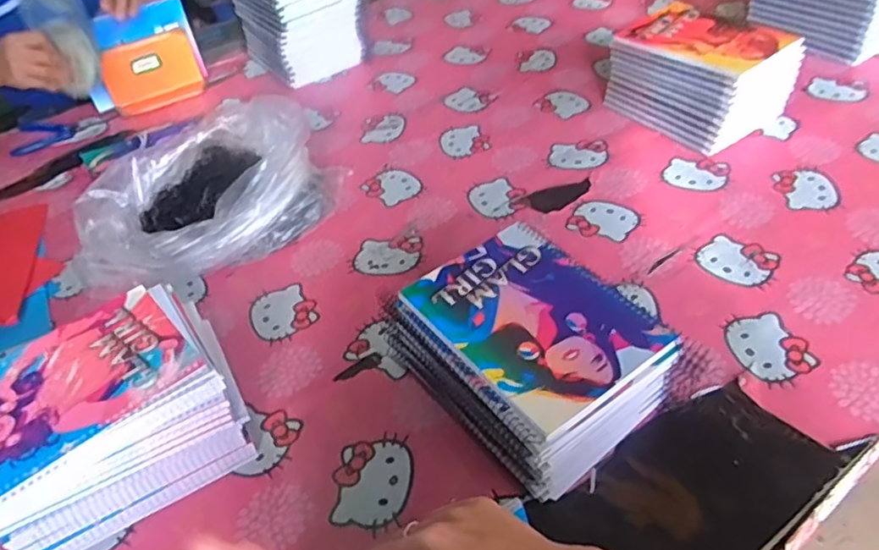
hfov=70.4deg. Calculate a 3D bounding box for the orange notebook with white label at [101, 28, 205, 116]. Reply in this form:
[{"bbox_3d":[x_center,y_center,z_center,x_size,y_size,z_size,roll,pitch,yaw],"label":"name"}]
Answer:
[{"bbox_3d":[-0.504,-0.355,1.094,0.156,0.112,0.014,-24,31,-15],"label":"orange notebook with white label"}]

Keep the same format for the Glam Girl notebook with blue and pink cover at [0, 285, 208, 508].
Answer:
[{"bbox_3d":[-0.312,0.093,0.516,0.194,0.010,0.147,-33,49,-25],"label":"Glam Girl notebook with blue and pink cover"}]

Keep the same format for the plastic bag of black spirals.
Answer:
[{"bbox_3d":[-0.304,-0.112,0.798,0.336,0.119,0.223,-30,48,-22],"label":"plastic bag of black spirals"}]

